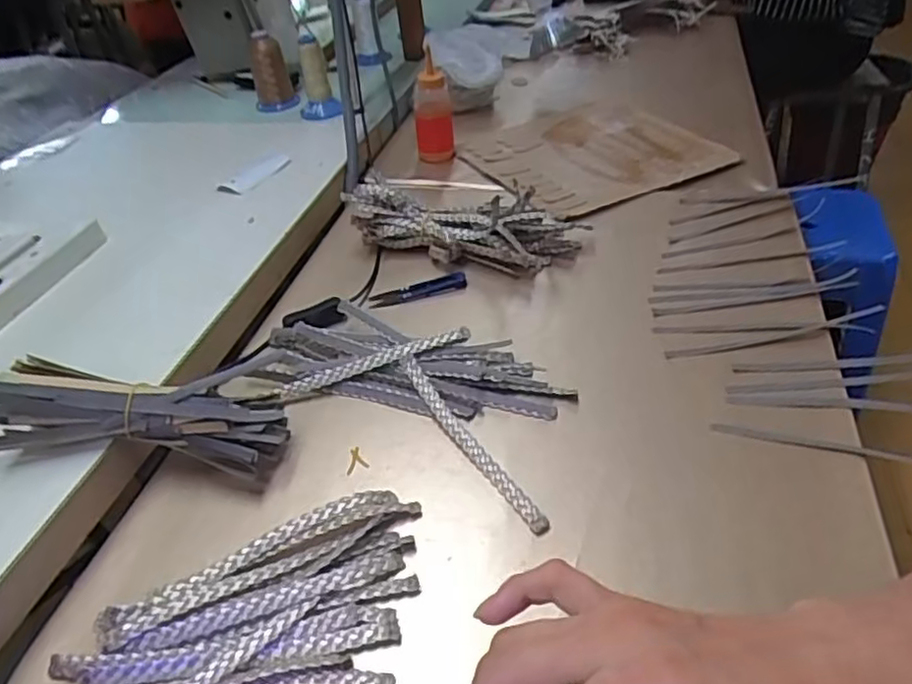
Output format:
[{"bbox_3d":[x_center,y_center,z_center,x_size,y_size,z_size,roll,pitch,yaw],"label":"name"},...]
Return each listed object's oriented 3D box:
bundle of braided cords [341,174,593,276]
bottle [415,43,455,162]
[{"bbox_3d":[0.004,-0.124,0.711,0.254,0.057,0.085,1,40,9],"label":"bundle of braided cords"},{"bbox_3d":[-0.032,-0.312,0.906,0.052,0.128,0.057,-7,40,0],"label":"bottle"}]

